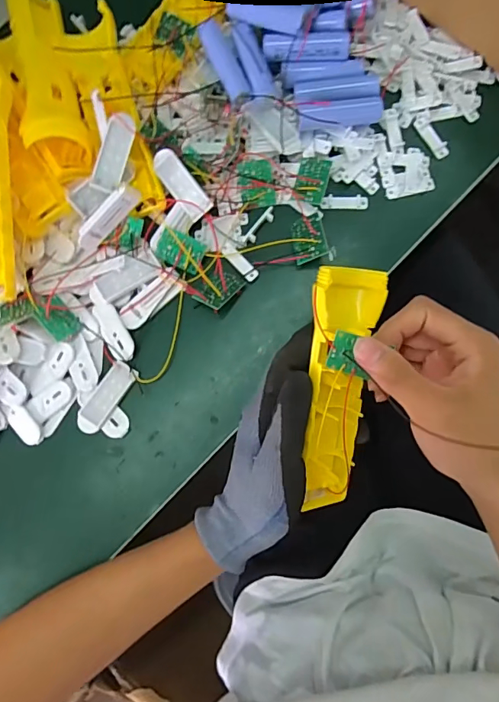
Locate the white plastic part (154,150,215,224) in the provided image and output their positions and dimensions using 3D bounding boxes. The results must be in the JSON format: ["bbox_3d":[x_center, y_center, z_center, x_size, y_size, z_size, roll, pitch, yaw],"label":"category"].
[{"bbox_3d":[-0.052,-0.126,0.344,0.019,0.011,0.057,-37,94,-2],"label":"white plastic part"}]

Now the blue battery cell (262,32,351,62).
[{"bbox_3d":[0.043,-0.230,0.346,0.064,0.021,0.019,1,82,4],"label":"blue battery cell"}]

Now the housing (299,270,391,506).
[{"bbox_3d":[0.059,0.031,0.296,0.045,0.031,0.165,4,105,4],"label":"housing"}]

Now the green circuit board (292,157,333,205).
[{"bbox_3d":[0.048,-0.132,0.349,0.024,0.009,0.035,14,83,6],"label":"green circuit board"}]

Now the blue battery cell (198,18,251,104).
[{"bbox_3d":[-0.019,-0.223,0.349,0.018,0.016,0.061,-26,81,0],"label":"blue battery cell"}]

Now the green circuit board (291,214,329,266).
[{"bbox_3d":[0.045,-0.087,0.348,0.025,0.004,0.034,-16,77,20],"label":"green circuit board"}]

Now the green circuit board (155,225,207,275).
[{"bbox_3d":[-0.053,-0.078,0.348,0.036,0.006,0.027,21,84,6],"label":"green circuit board"}]

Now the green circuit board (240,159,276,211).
[{"bbox_3d":[0.006,-0.131,0.356,0.027,0.008,0.036,-7,121,4],"label":"green circuit board"}]

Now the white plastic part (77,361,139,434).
[{"bbox_3d":[-0.109,0.036,0.347,0.020,0.005,0.058,33,85,8],"label":"white plastic part"}]

